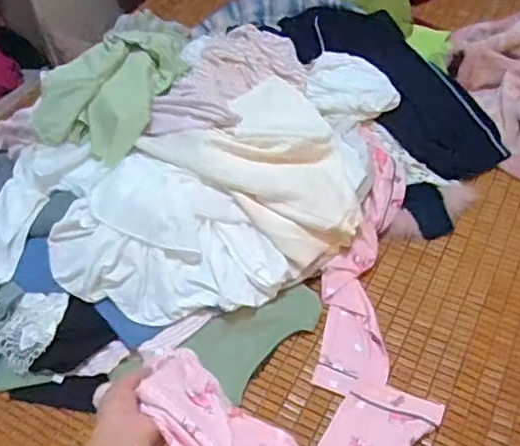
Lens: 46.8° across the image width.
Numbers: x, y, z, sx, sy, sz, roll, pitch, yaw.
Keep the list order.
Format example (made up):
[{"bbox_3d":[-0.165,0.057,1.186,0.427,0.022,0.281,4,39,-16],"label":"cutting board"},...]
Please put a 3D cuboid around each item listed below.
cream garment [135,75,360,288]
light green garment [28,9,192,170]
[{"bbox_3d":[0.022,-0.090,1.107,0.320,0.155,0.354,-31,53,-22],"label":"cream garment"},{"bbox_3d":[-0.279,-0.273,1.155,0.211,0.121,0.300,18,52,18],"label":"light green garment"}]

